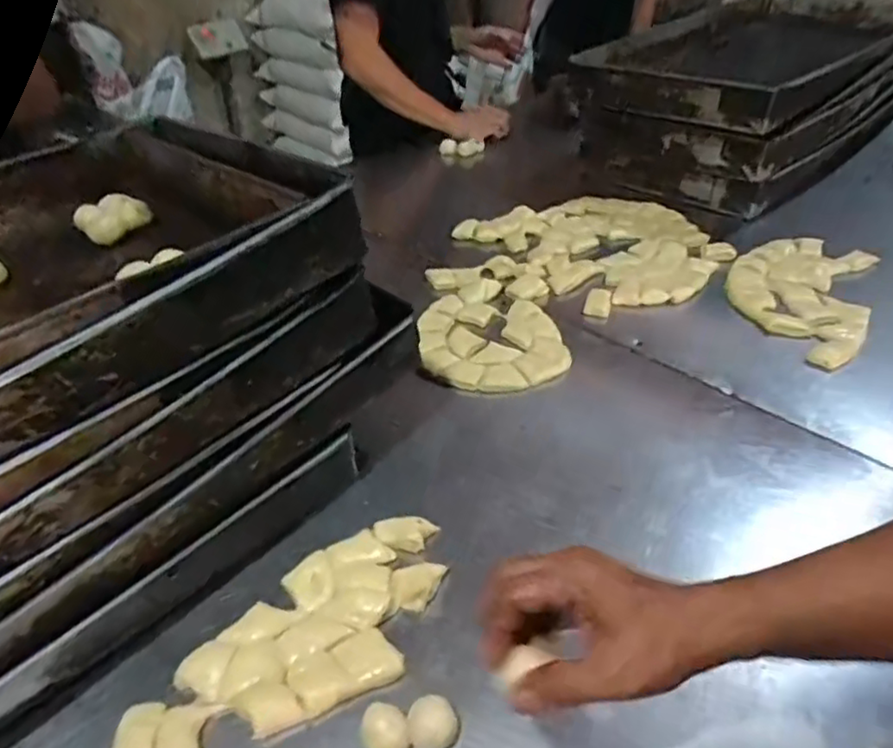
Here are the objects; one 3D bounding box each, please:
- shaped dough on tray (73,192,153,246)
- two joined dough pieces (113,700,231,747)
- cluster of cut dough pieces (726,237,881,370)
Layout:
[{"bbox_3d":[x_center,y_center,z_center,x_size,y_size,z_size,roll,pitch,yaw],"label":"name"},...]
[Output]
[{"bbox_3d":[-0.328,-0.155,0.627,0.064,0.028,0.055,28,50,32],"label":"shaped dough on tray"},{"bbox_3d":[-0.202,0.261,0.461,0.073,0.014,0.049,2,40,6],"label":"two joined dough pieces"},{"bbox_3d":[0.462,-0.108,0.846,0.168,0.017,0.276,16,44,22],"label":"cluster of cut dough pieces"}]

